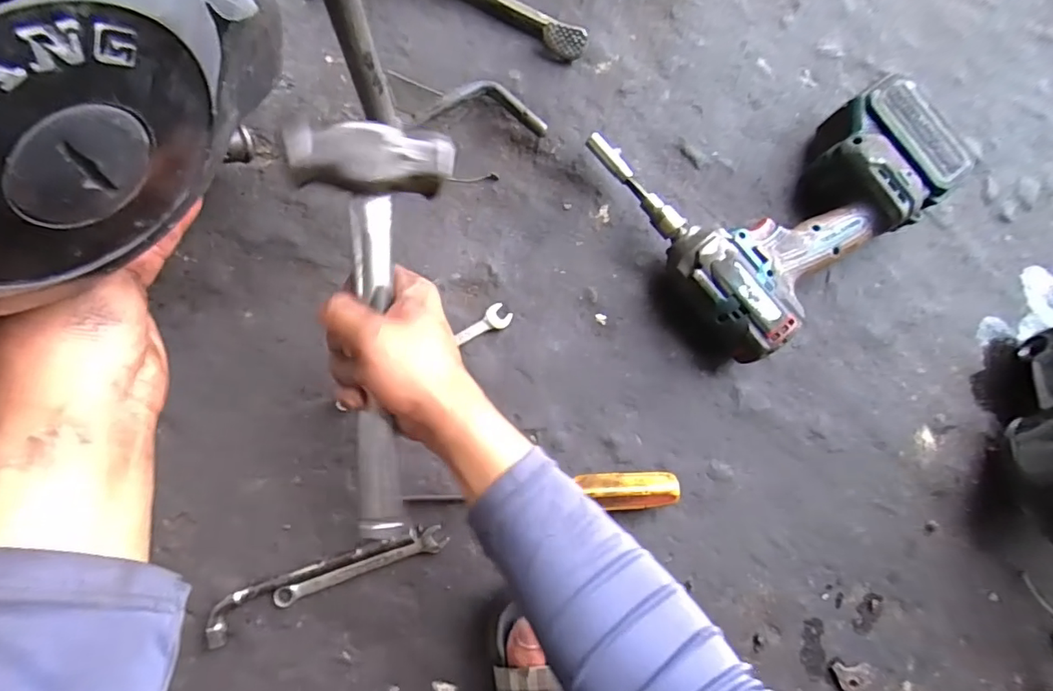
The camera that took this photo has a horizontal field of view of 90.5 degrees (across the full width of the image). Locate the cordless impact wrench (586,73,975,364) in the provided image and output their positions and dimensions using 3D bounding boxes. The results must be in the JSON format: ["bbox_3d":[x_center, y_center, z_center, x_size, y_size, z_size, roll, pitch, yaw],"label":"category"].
[{"bbox_3d":[0.200,-0.146,0.448,0.264,0.079,0.226,-40,91,-8],"label":"cordless impact wrench"}]

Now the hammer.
[{"bbox_3d":[-0.099,-0.004,0.323,0.091,0.039,0.260,2,95,-6],"label":"hammer"}]

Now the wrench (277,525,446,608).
[{"bbox_3d":[-0.132,0.179,0.419,0.138,0.010,0.019,-19,88,-8],"label":"wrench"}]

